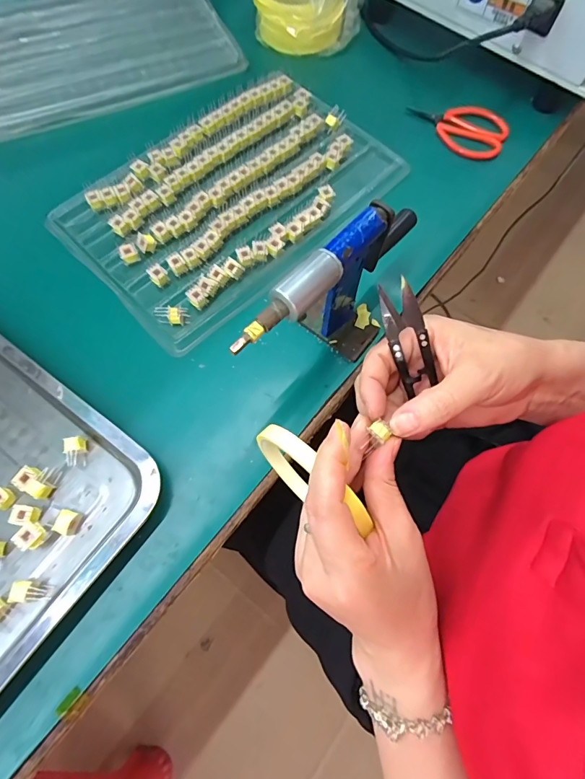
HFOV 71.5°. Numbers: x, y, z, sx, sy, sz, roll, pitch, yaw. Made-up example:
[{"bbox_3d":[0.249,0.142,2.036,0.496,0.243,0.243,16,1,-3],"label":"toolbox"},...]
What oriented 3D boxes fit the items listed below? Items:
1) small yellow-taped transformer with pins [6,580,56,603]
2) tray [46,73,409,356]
[{"bbox_3d":[-0.185,0.143,0.287,0.024,0.012,0.013,5,71,0],"label":"small yellow-taped transformer with pins"},{"bbox_3d":[-0.055,-0.202,0.418,0.325,0.016,0.212,-40,76,-14],"label":"tray"}]

